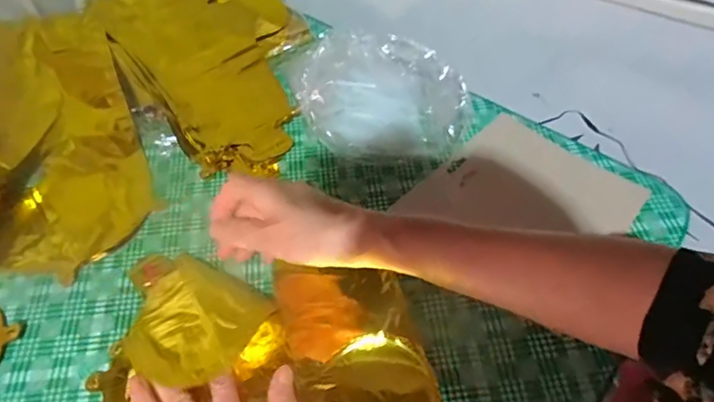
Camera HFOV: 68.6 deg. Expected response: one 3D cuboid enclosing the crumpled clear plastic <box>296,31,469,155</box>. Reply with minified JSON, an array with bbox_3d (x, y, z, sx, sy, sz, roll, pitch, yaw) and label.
[{"bbox_3d":[0.025,-0.124,0.572,0.169,0.089,0.136,-13,55,-8],"label":"crumpled clear plastic"}]

